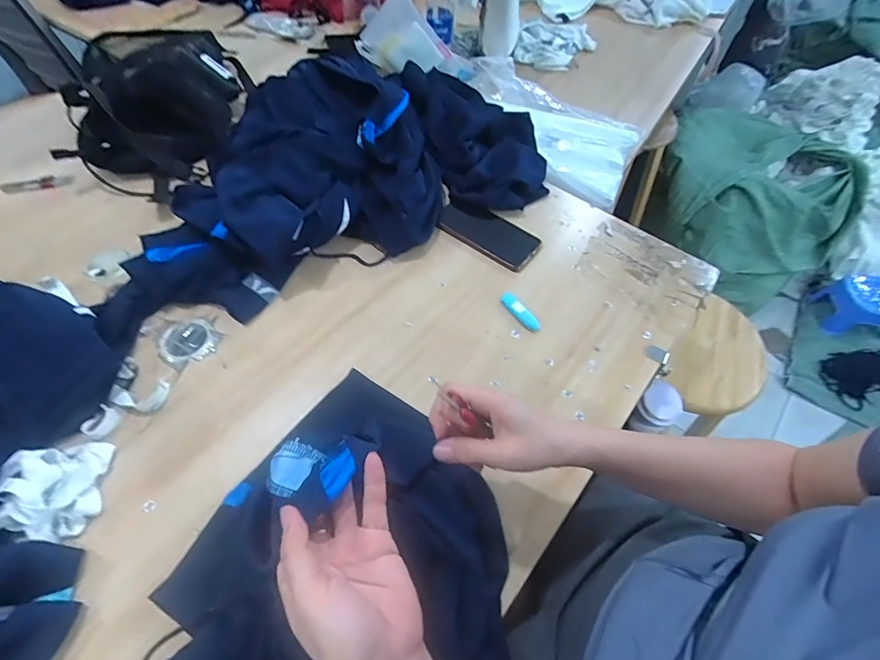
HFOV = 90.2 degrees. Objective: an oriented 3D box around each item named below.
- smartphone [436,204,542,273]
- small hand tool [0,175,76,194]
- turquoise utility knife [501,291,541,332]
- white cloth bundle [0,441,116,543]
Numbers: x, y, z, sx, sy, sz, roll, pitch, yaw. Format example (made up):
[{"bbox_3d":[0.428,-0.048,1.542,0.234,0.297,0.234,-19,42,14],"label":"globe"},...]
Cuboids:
[{"bbox_3d":[0.078,-0.157,0.706,0.166,0.015,0.079,35,61,18],"label":"smartphone"},{"bbox_3d":[-0.658,-0.239,0.718,0.105,0.007,0.030,-13,57,-14],"label":"small hand tool"},{"bbox_3d":[0.113,-0.026,0.621,0.020,0.016,0.071,-35,65,-23],"label":"turquoise utility knife"},{"bbox_3d":[-0.399,0.160,0.452,0.082,0.044,0.095,3,57,-1],"label":"white cloth bundle"}]

